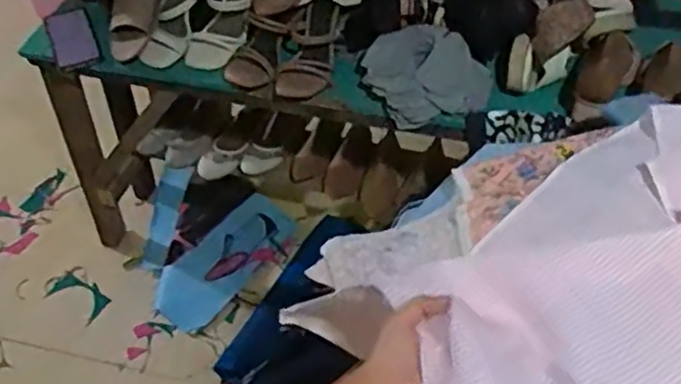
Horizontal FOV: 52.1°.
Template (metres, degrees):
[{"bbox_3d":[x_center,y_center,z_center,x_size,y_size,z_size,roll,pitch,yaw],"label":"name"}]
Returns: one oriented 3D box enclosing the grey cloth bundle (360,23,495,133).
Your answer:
[{"bbox_3d":[0.137,-0.193,1.126,0.192,0.072,0.173,-11,51,-8],"label":"grey cloth bundle"}]

